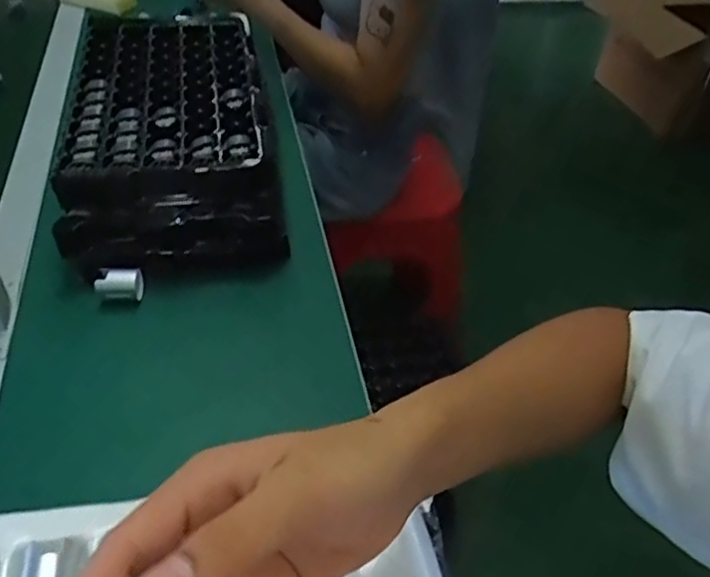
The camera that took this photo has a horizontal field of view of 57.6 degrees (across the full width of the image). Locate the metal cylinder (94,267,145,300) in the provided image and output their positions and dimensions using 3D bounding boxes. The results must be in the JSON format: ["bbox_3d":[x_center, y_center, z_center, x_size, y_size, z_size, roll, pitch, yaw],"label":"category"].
[{"bbox_3d":[-0.218,-0.001,0.603,0.038,0.034,0.027,1,43,-5],"label":"metal cylinder"}]

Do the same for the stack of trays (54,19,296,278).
[{"bbox_3d":[-0.212,-0.183,0.757,0.211,0.090,0.438,-5,44,-12],"label":"stack of trays"}]

